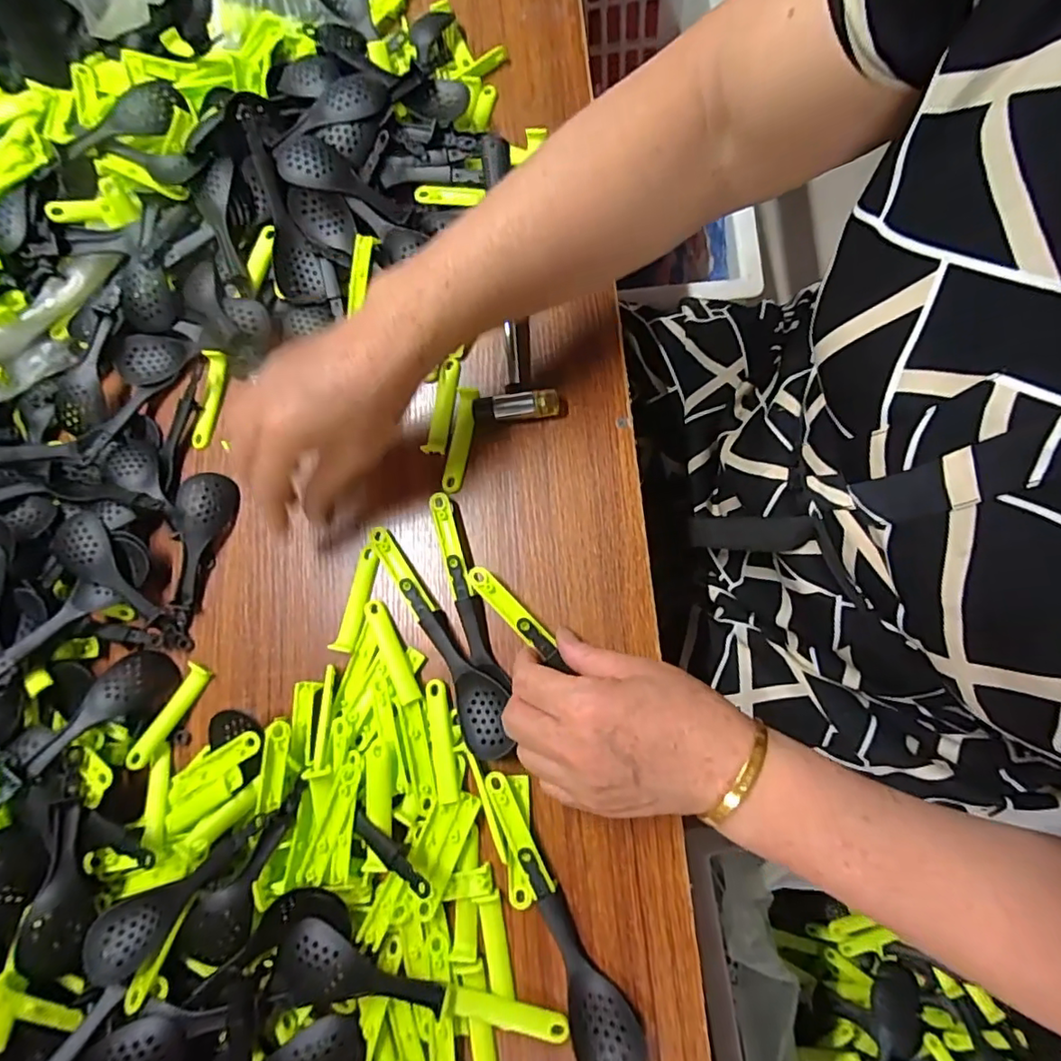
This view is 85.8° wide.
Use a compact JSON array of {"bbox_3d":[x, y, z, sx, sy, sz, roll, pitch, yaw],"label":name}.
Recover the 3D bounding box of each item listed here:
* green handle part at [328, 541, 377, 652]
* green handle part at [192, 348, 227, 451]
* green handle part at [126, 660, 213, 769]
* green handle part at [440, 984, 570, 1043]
[{"bbox_3d":[-0.122,0.049,0.408,0.015,0.014,0.074,14,81,10],"label":"green handle part"},{"bbox_3d":[-0.253,-0.103,0.449,0.016,0.016,0.074,6,80,8],"label":"green handle part"},{"bbox_3d":[-0.254,0.130,0.401,0.016,0.010,0.075,30,84,12],"label":"green handle part"},{"bbox_3d":[-0.015,0.287,0.340,0.074,0.011,0.015,10,80,9],"label":"green handle part"}]

